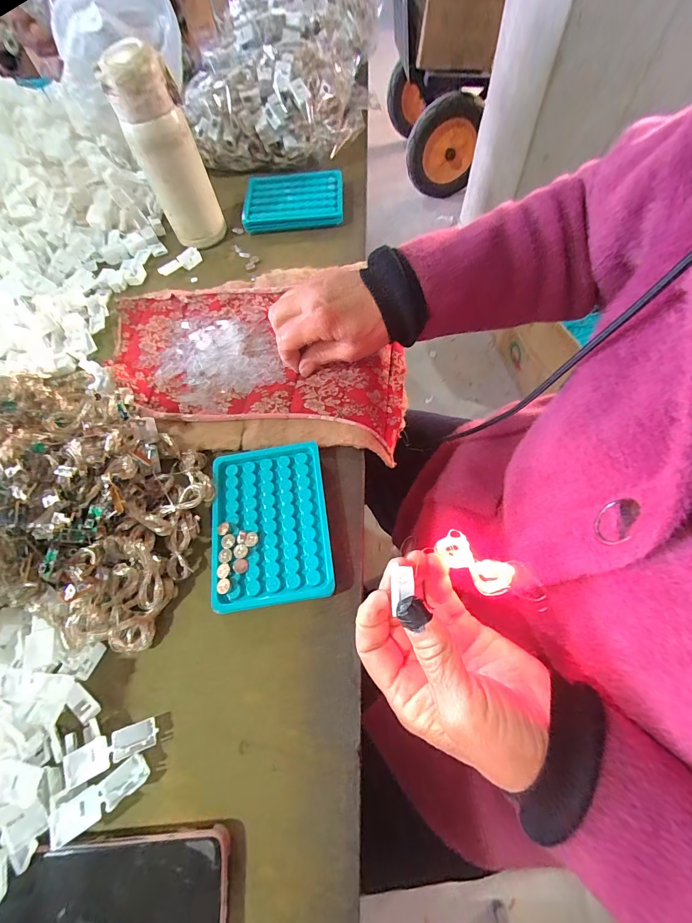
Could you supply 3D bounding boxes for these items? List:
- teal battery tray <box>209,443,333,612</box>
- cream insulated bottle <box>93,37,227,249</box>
[{"bbox_3d":[-0.064,0.051,0.303,0.094,0.015,0.130,-10,64,0],"label":"teal battery tray"},{"bbox_3d":[-0.203,-0.350,0.411,0.068,0.159,0.055,-21,66,-4],"label":"cream insulated bottle"}]

